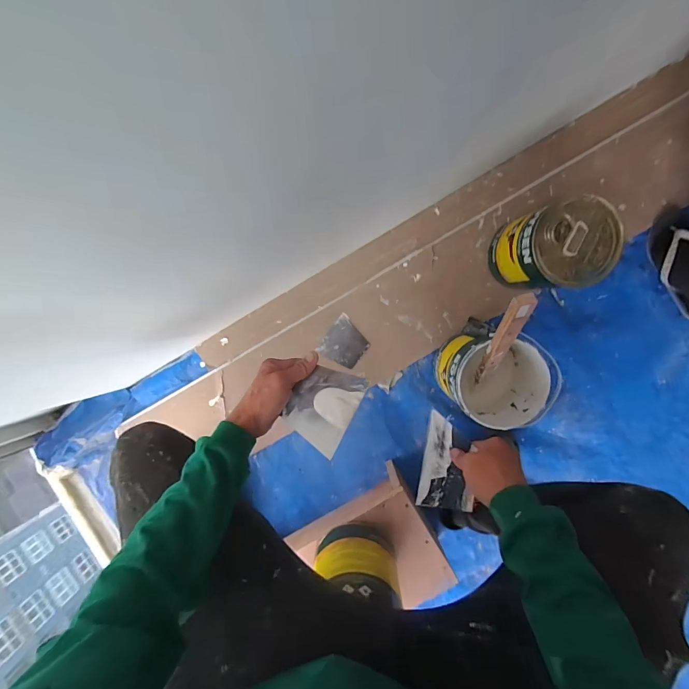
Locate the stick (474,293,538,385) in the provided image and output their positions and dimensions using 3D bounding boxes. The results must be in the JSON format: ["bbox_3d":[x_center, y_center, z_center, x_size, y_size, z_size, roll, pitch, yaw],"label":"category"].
[{"bbox_3d":[0.278,0.003,0.661,0.029,0.279,0.025,-2,58,2],"label":"stick"}]

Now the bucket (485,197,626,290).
[{"bbox_3d":[0.415,-0.190,0.754,0.160,0.206,0.148,0,94,2],"label":"bucket"}]

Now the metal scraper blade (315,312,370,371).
[{"bbox_3d":[0.003,-0.001,0.876,0.096,0.004,0.106,36,98,-3],"label":"metal scraper blade"}]

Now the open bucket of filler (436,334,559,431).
[{"bbox_3d":[0.309,0.061,0.780,0.187,0.193,0.168,39,94,-1],"label":"open bucket of filler"}]

